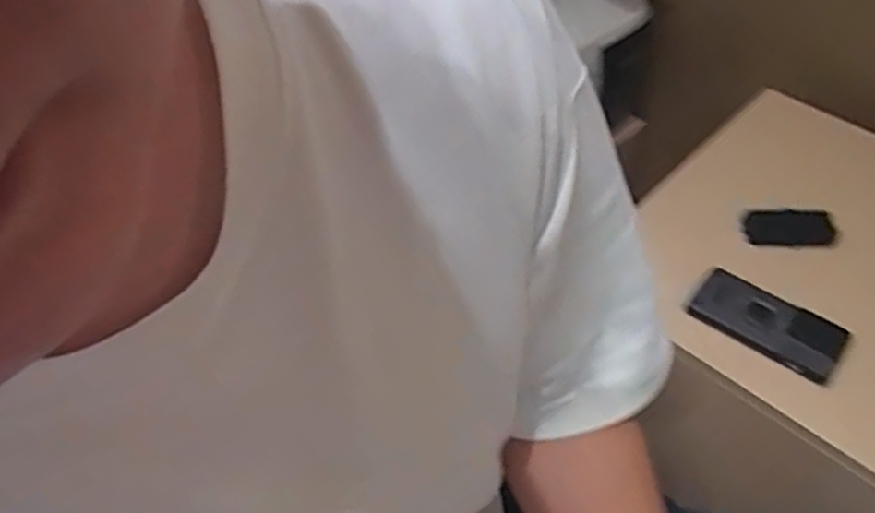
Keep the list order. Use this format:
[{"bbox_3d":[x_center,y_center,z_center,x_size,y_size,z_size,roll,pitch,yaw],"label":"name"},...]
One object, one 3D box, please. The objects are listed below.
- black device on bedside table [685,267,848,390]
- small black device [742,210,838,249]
[{"bbox_3d":[0.371,0.077,0.827,0.161,0.026,0.073,31,56,26],"label":"black device on bedside table"},{"bbox_3d":[0.445,-0.035,0.931,0.106,0.020,0.050,0,48,2],"label":"small black device"}]

